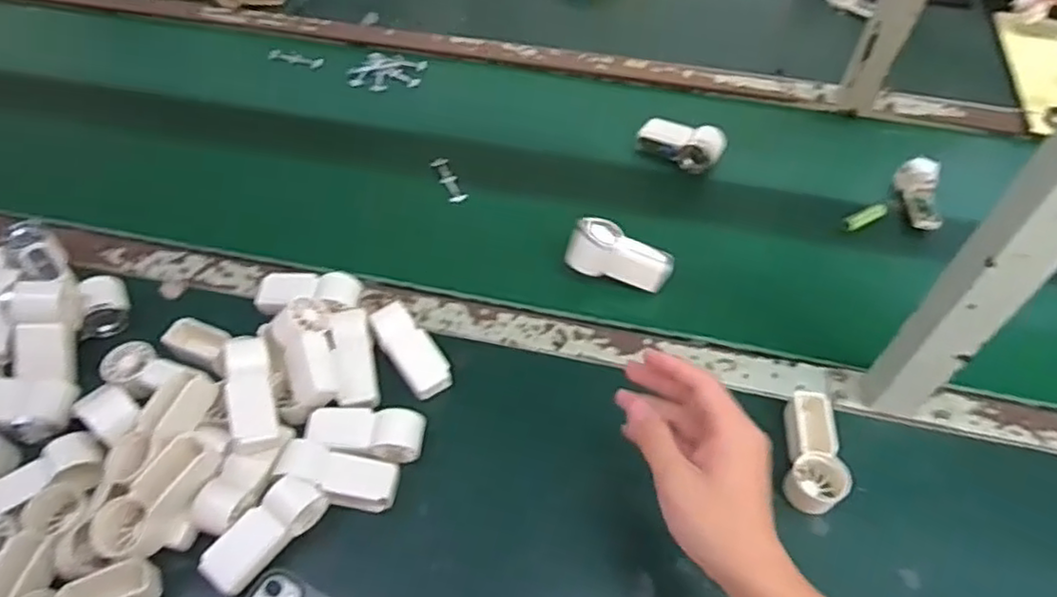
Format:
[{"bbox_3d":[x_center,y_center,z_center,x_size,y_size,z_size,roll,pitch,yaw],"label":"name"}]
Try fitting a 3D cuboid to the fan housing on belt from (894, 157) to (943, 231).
[{"bbox_3d":[0.437,-0.118,0.762,0.044,0.030,0.088,13,53,9],"label":"fan housing on belt"}]

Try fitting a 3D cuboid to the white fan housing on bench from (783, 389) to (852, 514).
[{"bbox_3d":[0.230,0.121,0.553,0.038,0.035,0.097,4,66,3],"label":"white fan housing on bench"}]

